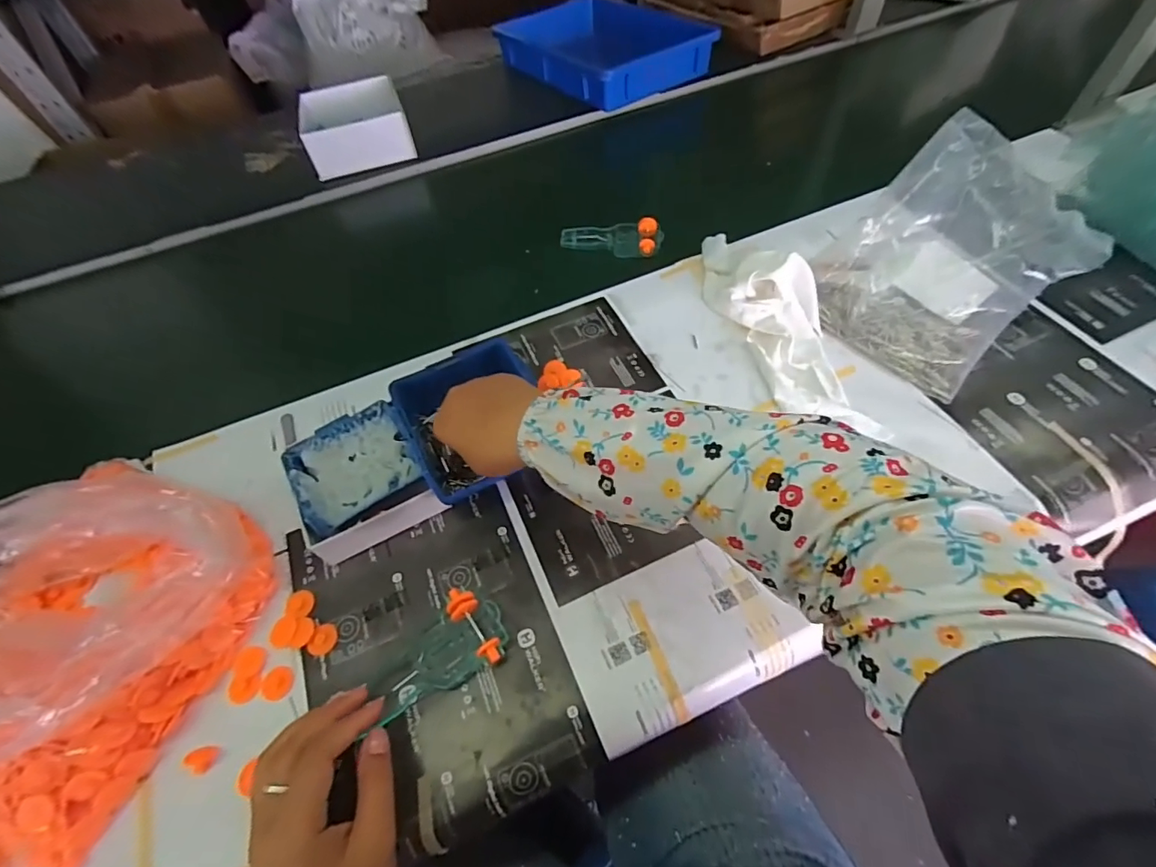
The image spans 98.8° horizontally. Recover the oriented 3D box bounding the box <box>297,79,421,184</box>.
[{"bbox_3d":[-0.349,-0.481,0.782,0.151,0.059,0.152,-20,57,-9],"label":"box"}]

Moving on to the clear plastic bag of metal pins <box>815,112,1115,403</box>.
[{"bbox_3d":[0.356,-0.170,0.484,0.217,0.112,0.189,-30,59,-15],"label":"clear plastic bag of metal pins"}]

